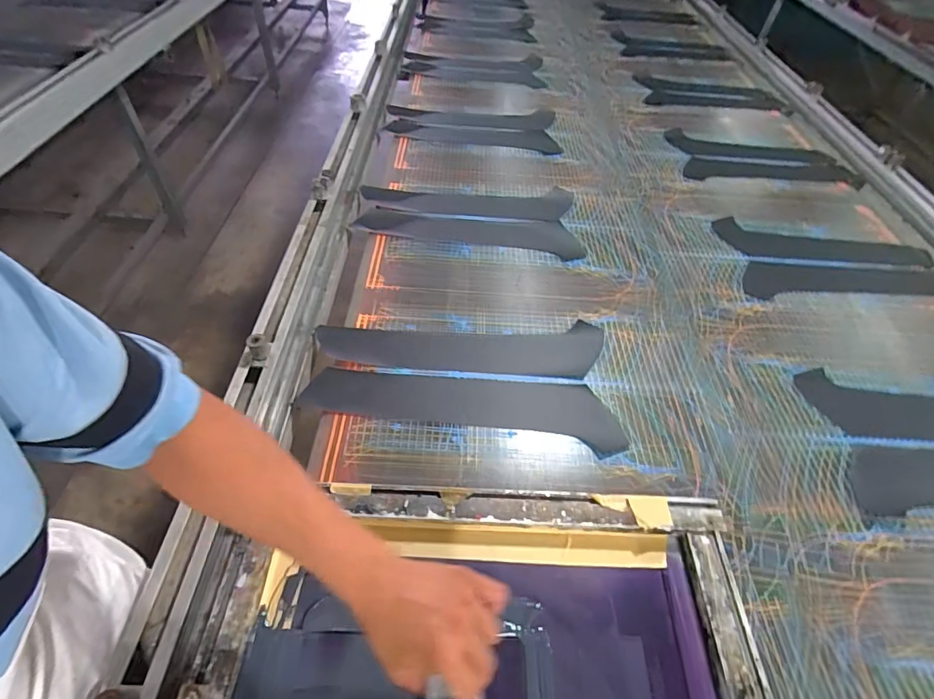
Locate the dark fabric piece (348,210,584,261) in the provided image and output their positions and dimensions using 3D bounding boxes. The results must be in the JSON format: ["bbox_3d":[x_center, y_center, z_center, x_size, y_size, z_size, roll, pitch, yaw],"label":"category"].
[{"bbox_3d":[0.004,-0.236,0.920,0.436,0.015,0.099,8,47,4],"label":"dark fabric piece"}]

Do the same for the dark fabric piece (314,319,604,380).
[{"bbox_3d":[-0.006,-0.009,0.716,0.431,0.012,0.108,3,50,-1],"label":"dark fabric piece"}]

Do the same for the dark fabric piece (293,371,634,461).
[{"bbox_3d":[-0.004,0.071,0.652,0.426,0.011,0.099,9,50,3],"label":"dark fabric piece"}]

